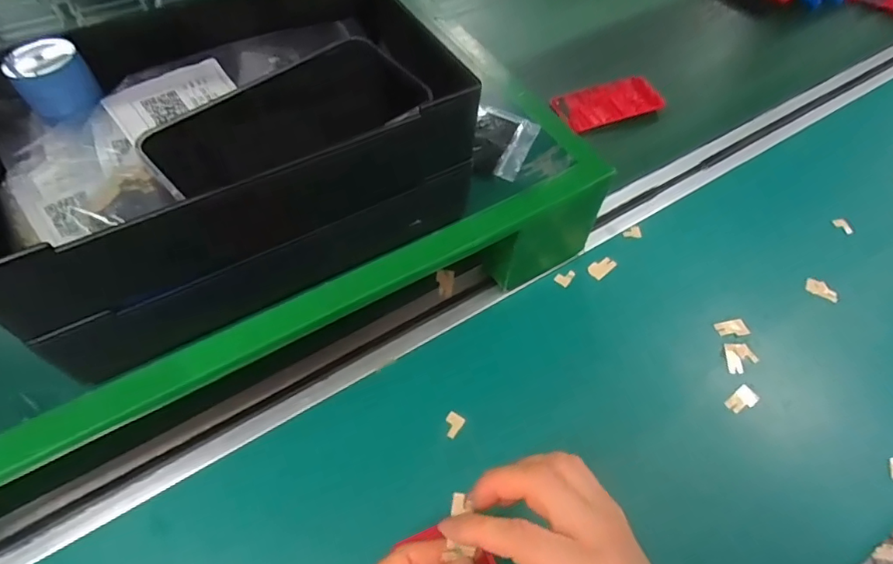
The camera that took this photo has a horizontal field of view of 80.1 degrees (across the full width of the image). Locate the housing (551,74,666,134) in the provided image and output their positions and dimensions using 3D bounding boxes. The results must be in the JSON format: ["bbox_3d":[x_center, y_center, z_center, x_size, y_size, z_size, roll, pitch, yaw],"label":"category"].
[{"bbox_3d":[0.188,-0.209,0.619,0.119,0.016,0.061,-14,57,-11],"label":"housing"}]

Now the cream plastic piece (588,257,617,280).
[{"bbox_3d":[0.145,-0.014,0.499,0.026,0.007,0.017,-35,64,-23],"label":"cream plastic piece"}]

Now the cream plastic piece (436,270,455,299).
[{"bbox_3d":[-0.001,0.001,0.477,0.016,0.004,0.030,1,56,-1],"label":"cream plastic piece"}]

